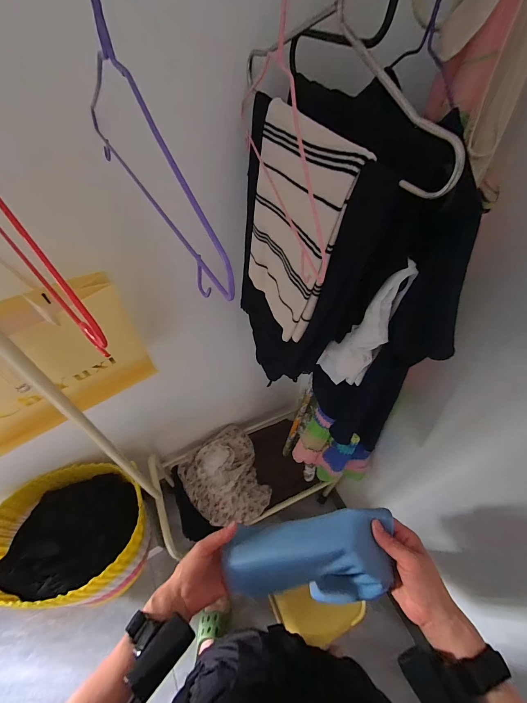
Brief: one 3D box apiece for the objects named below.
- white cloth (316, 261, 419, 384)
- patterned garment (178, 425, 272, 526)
[{"bbox_3d":[0.147,-0.020,0.481,0.086,0.277,0.041,19,53,14],"label":"white cloth"},{"bbox_3d":[-0.125,0.482,1.139,0.296,0.054,0.329,-34,59,-25],"label":"patterned garment"}]

